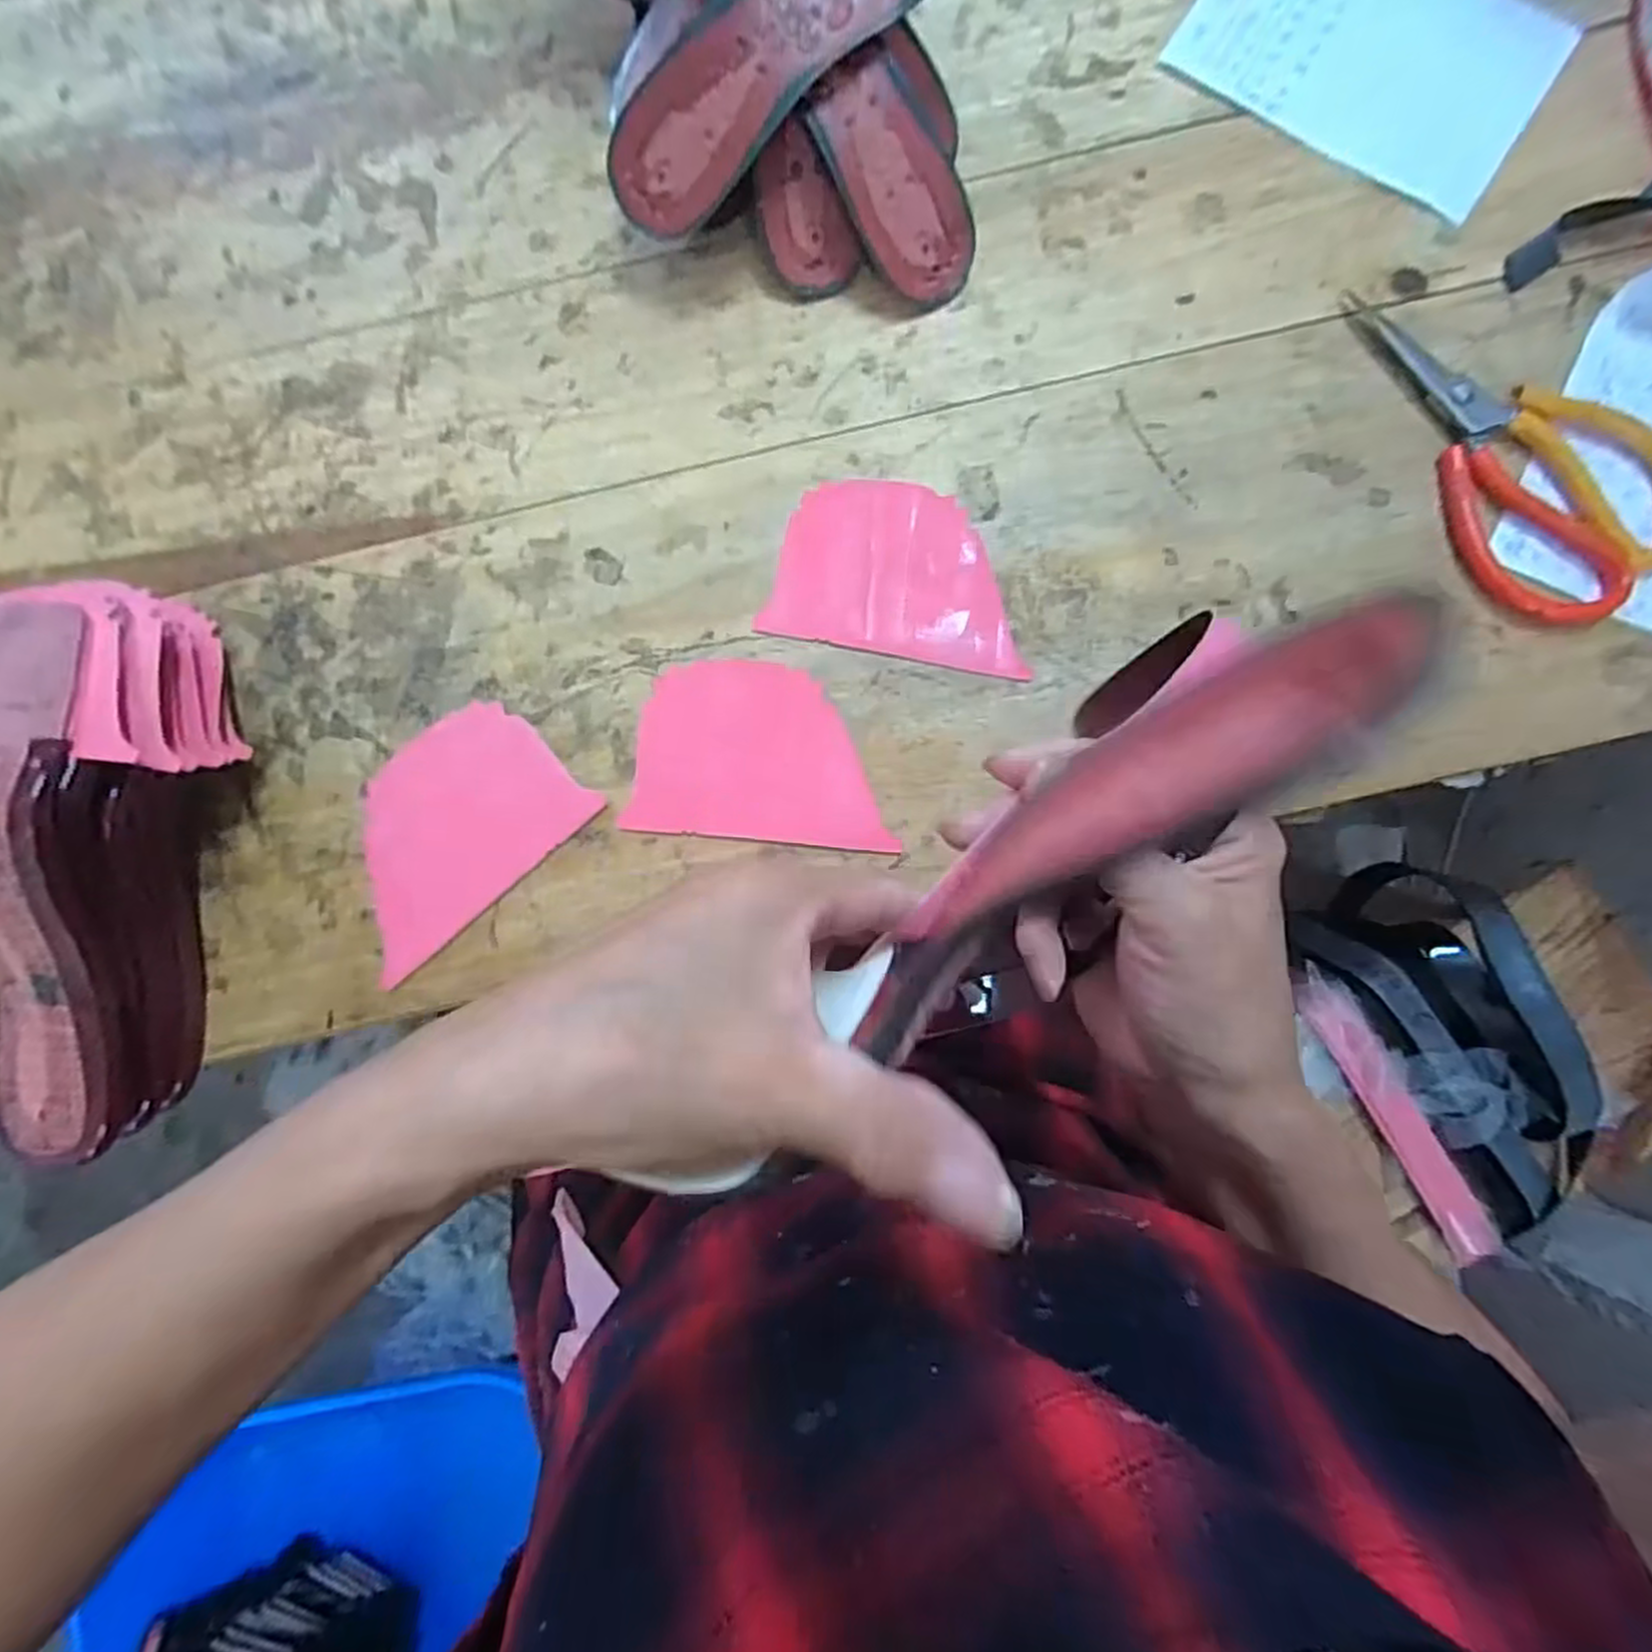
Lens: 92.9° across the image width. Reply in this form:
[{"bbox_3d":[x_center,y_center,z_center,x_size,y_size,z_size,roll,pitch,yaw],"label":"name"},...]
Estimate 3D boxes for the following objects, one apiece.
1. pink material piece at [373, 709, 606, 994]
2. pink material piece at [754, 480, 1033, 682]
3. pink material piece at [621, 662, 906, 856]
[{"bbox_3d":[-0.188,0.000,0.388,0.124,0.004,0.089,-42,83,-3],"label":"pink material piece"},{"bbox_3d":[0.040,-0.129,0.395,0.126,0.004,0.088,12,84,4],"label":"pink material piece"},{"bbox_3d":[-0.031,-0.036,0.388,0.124,0.004,0.087,5,86,2],"label":"pink material piece"}]

